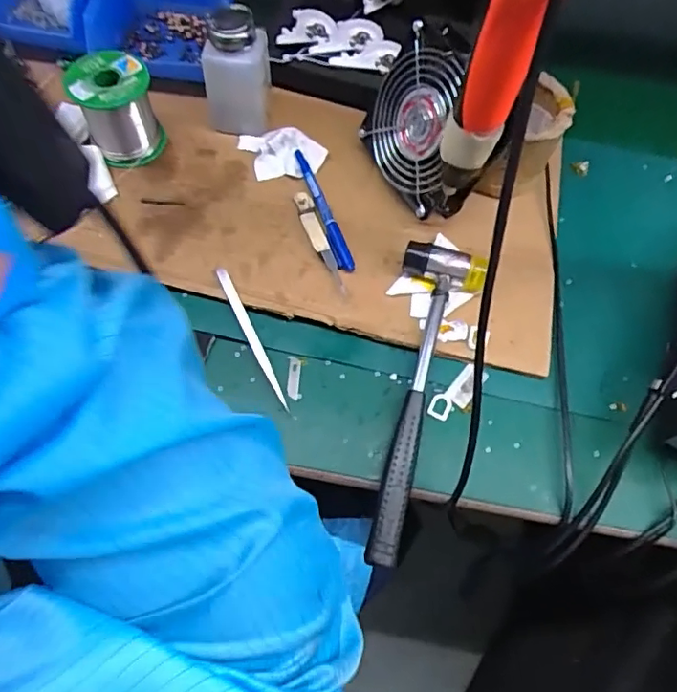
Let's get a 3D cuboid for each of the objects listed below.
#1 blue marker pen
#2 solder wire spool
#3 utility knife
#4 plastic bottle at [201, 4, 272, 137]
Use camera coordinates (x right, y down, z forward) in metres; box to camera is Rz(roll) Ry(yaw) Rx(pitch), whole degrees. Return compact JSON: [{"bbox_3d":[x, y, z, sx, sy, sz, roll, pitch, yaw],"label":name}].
[{"bbox_3d":[-0.014,-0.128,0.508,0.014,0.009,0.139,-16,68,-11],"label":"blue marker pen"},{"bbox_3d":[-0.202,-0.215,0.497,0.069,0.071,0.064,-22,69,-13],"label":"solder wire spool"},{"bbox_3d":[-0.017,-0.094,0.491,0.015,0.010,0.106,-16,68,-11],"label":"utility knife"},{"bbox_3d":[-0.094,-0.253,0.504,0.059,0.106,0.051,-4,66,-5],"label":"plastic bottle"}]

